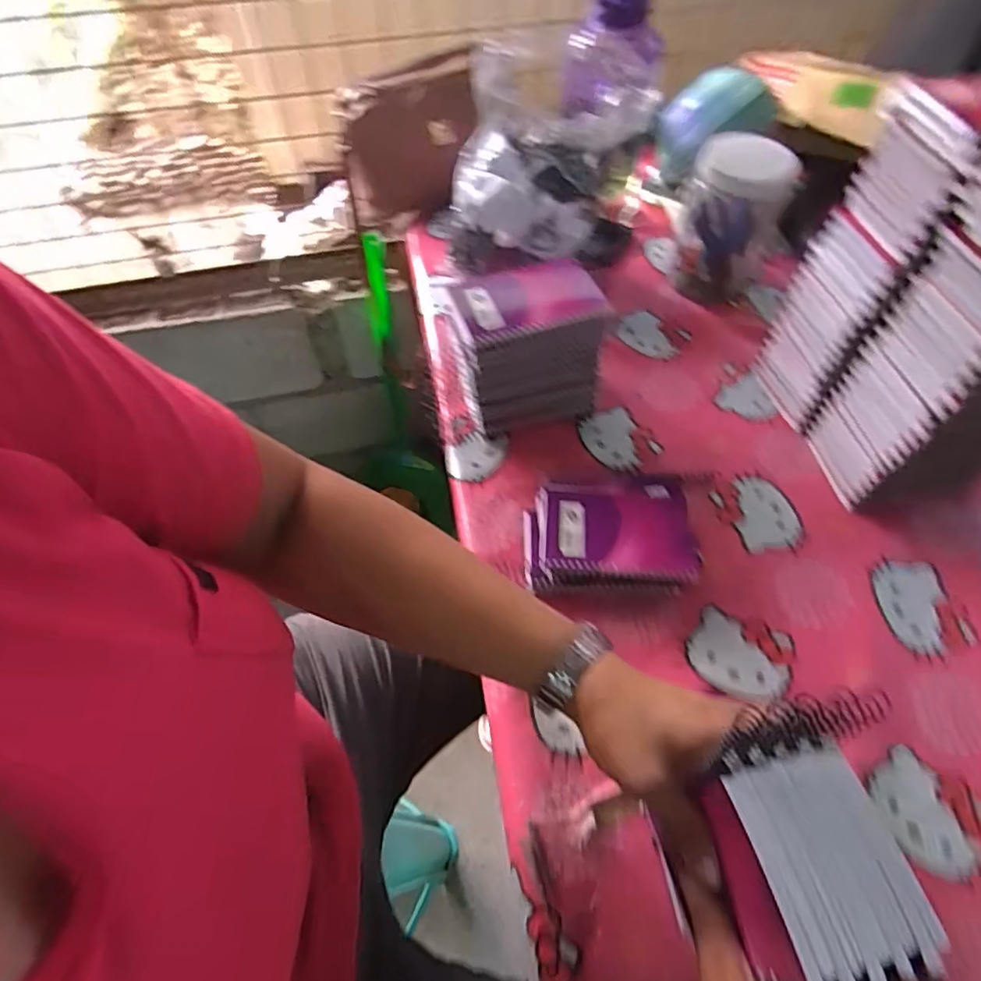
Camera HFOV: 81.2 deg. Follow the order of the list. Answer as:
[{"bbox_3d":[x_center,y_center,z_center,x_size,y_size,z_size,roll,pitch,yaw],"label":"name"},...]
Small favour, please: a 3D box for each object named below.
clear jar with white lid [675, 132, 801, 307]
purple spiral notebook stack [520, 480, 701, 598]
[{"bbox_3d":[0.290,-0.330,0.687,0.100,0.155,0.109,30,62,18],"label":"clear jar with white lid"},{"bbox_3d":[0.103,0.041,0.518,0.146,0.038,0.102,-2,57,-1],"label":"purple spiral notebook stack"}]

